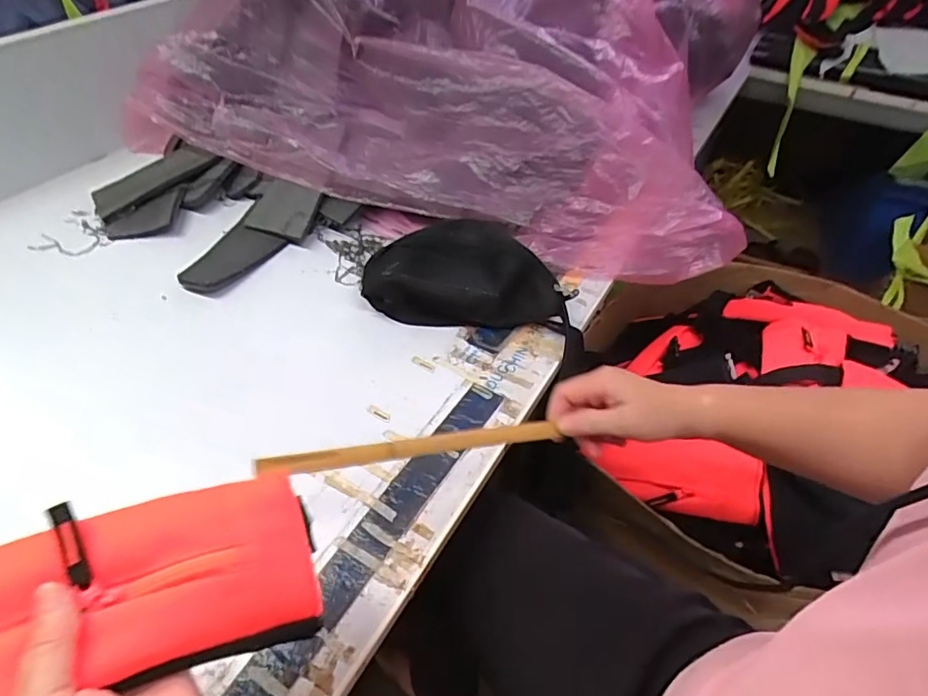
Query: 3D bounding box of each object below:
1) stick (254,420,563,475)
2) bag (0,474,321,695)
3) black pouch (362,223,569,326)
[{"bbox_3d":[-0.031,0.074,0.408,0.235,0.012,0.014,-3,43,-27],"label":"stick"},{"bbox_3d":[-0.191,0.124,0.270,0.218,0.030,0.094,-7,44,-29],"label":"bag"},{"bbox_3d":[0.003,-0.103,0.667,0.232,0.081,0.144,4,46,5],"label":"black pouch"}]

